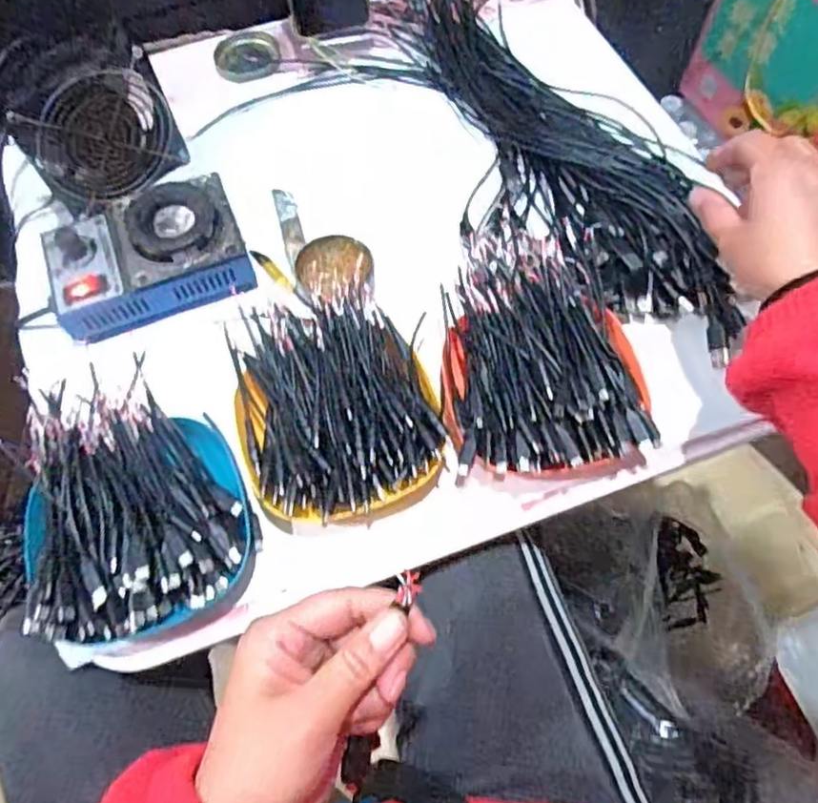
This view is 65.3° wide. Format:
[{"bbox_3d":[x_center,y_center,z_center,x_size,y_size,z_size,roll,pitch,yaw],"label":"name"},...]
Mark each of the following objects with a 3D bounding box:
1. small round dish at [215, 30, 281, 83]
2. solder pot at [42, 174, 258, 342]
[{"bbox_3d":[-0.165,-0.355,0.656,0.065,0.010,0.073,-13,66,-4],"label":"small round dish"},{"bbox_3d":[-0.207,-0.110,0.510,0.150,0.061,0.108,-21,67,-8],"label":"solder pot"}]

